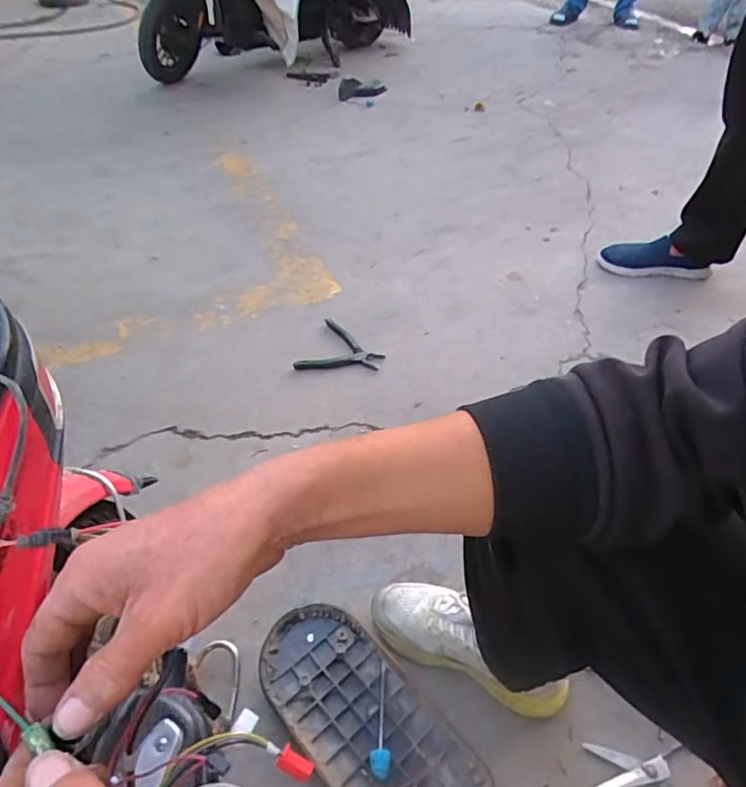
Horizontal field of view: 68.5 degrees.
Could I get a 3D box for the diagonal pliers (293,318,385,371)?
[{"bbox_3d":[-0.063,-0.082,1.161,0.154,0.012,0.160,18,50,17],"label":"diagonal pliers"}]

